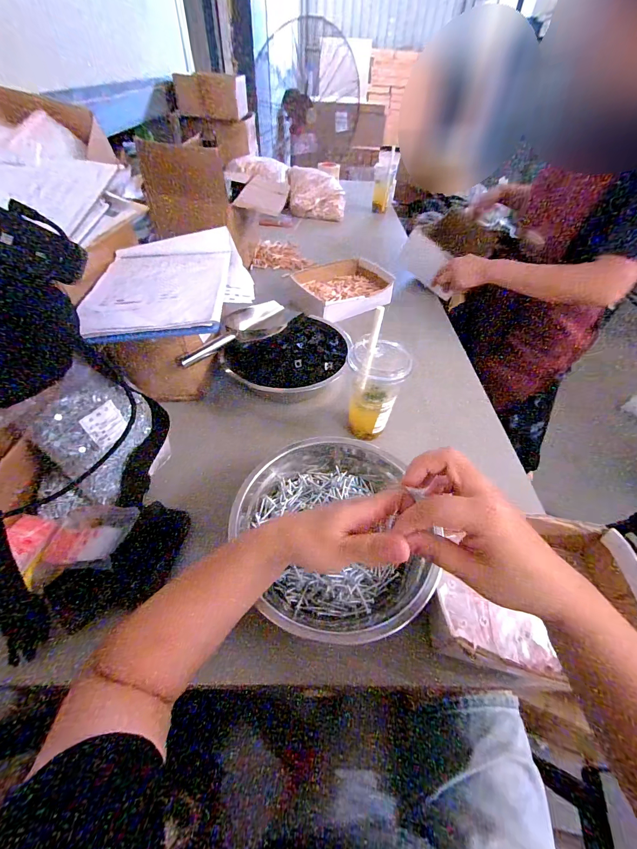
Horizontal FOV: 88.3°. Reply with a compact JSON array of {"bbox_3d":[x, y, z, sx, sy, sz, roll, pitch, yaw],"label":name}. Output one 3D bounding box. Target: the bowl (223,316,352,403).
[{"bbox_3d":[-0.052,-0.134,0.617,0.211,0.062,0.189,16,50,10],"label":"bowl"}]

